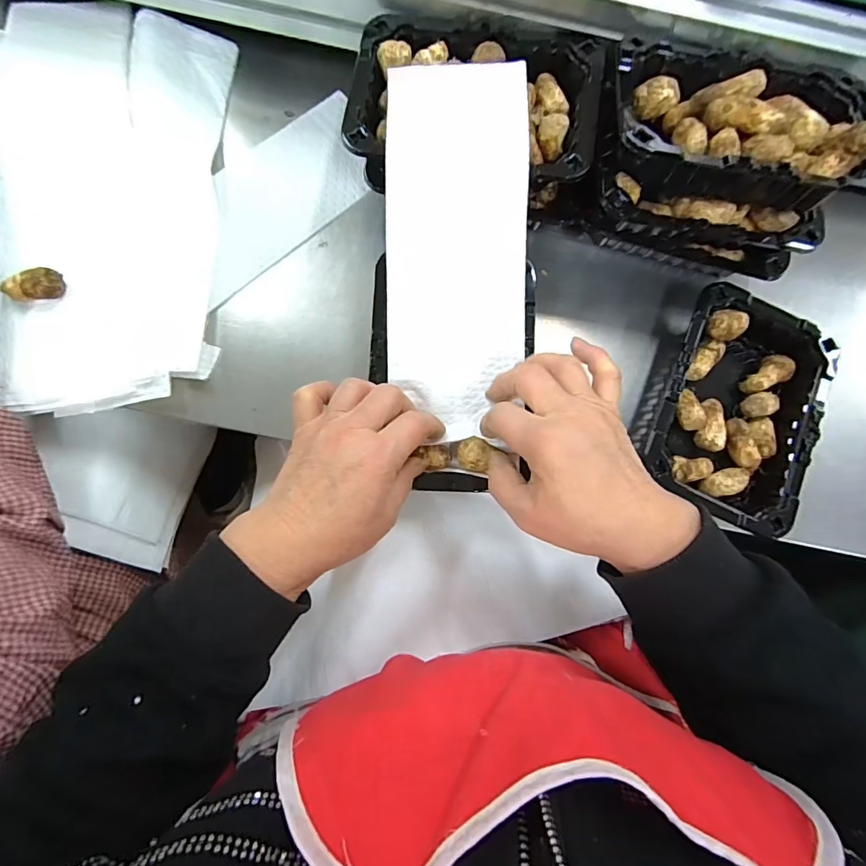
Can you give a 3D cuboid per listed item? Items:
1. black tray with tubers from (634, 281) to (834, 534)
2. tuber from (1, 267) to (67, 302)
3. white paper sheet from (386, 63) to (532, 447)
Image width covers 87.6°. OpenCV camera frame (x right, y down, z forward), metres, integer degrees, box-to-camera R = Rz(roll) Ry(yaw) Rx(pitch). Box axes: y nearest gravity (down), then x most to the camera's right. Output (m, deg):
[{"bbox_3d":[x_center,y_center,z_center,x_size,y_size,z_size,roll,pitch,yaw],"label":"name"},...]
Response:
[{"bbox_3d":[0.251,-0.022,0.382,0.124,0.048,0.184,25,82,-1],"label":"black tray with tubers"},{"bbox_3d":[-0.319,-0.116,0.359,0.041,0.026,0.022,-4,84,-5],"label":"tuber"},{"bbox_3d":[0.018,-0.138,0.336,0.104,0.018,0.271,1,92,-4],"label":"white paper sheet"}]

